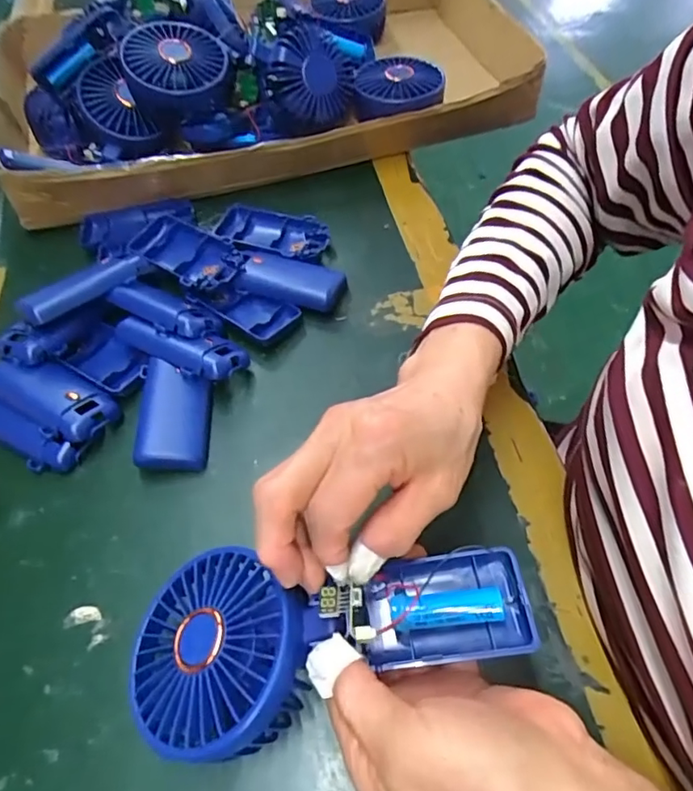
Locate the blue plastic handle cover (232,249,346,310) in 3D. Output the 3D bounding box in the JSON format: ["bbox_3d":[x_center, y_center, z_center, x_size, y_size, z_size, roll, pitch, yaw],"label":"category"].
[{"bbox_3d":[-0.044,-0.088,0.414,0.086,0.017,0.040,13,58,12],"label":"blue plastic handle cover"}]

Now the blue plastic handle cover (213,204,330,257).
[{"bbox_3d":[-0.062,-0.134,0.449,0.095,0.016,0.046,11,57,11],"label":"blue plastic handle cover"}]

